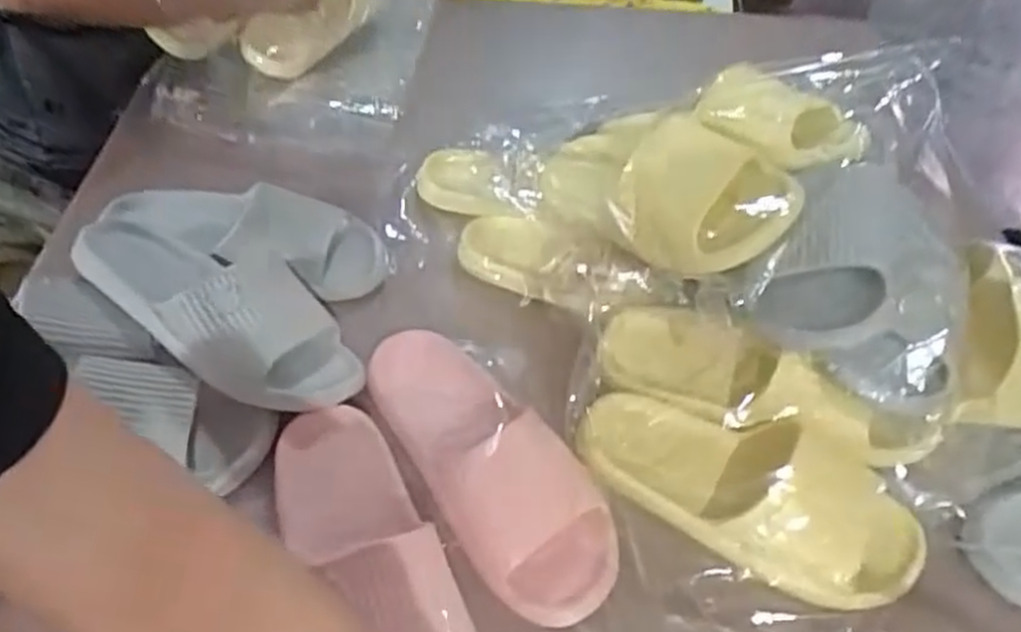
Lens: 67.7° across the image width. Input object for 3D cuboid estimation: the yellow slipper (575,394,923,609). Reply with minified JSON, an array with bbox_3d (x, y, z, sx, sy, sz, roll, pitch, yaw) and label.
[{"bbox_3d":[0.167,0.116,0.541,0.249,0.060,0.095,23,51,15],"label":"yellow slipper"}]

